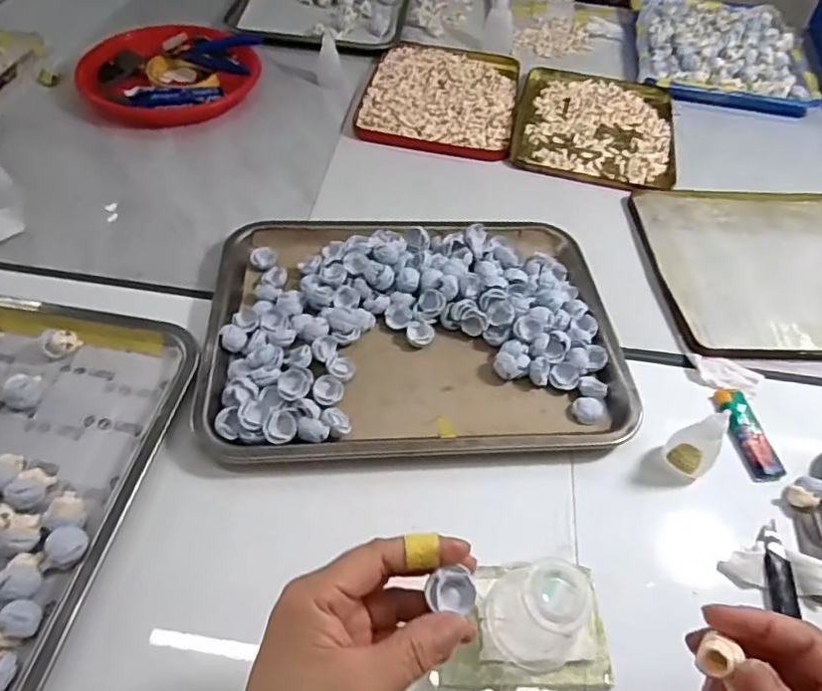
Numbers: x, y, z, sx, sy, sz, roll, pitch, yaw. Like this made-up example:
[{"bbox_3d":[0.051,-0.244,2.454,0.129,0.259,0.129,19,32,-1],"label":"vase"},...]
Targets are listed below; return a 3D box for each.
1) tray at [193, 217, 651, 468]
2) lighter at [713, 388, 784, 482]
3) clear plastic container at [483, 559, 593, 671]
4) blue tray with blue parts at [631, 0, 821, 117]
[{"bbox_3d":[0.003,-0.018,0.507,0.352,0.043,0.265,-2,53,-5],"label":"tray"},{"bbox_3d":[0.284,0.073,0.470,0.030,0.012,0.082,-2,53,-5],"label":"lighter"},{"bbox_3d":[0.074,0.160,0.334,0.053,0.074,0.050,10,53,5],"label":"clear plastic container"},{"bbox_3d":[0.482,-0.483,0.886,0.245,0.030,0.333,9,53,4],"label":"blue tray with blue parts"}]

